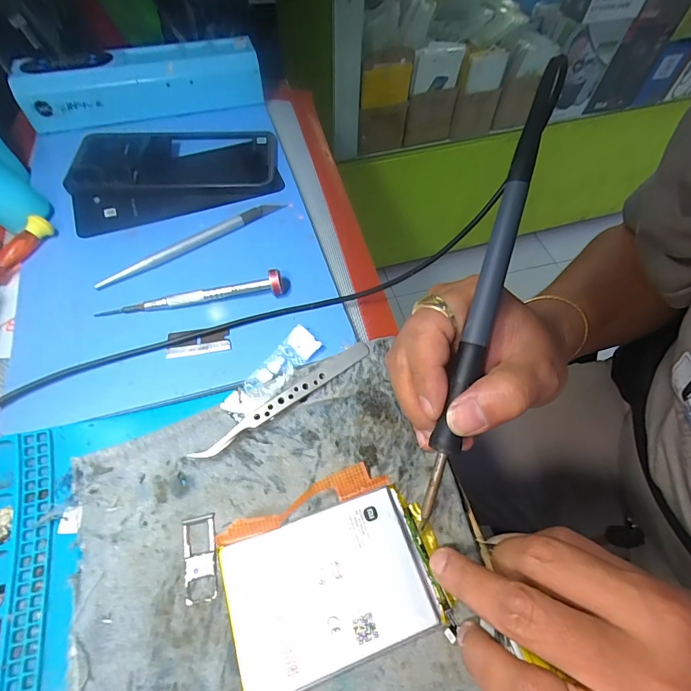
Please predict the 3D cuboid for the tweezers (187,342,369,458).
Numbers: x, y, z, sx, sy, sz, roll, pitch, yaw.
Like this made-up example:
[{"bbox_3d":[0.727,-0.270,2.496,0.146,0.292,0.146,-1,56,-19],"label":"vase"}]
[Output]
[{"bbox_3d":[-0.034,0.031,0.229,0.115,0.009,0.014,-33,67,-22],"label":"tweezers"}]

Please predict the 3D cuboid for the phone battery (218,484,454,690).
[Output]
[{"bbox_3d":[-0.004,0.112,0.186,0.100,0.007,0.065,-15,61,-13],"label":"phone battery"}]

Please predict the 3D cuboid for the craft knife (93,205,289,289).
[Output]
[{"bbox_3d":[-0.111,-0.078,0.291,0.146,0.008,0.010,-32,66,-21],"label":"craft knife"}]

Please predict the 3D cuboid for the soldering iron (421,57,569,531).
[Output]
[{"bbox_3d":[0.070,-0.027,0.193,0.014,0.012,0.235,16,91,5],"label":"soldering iron"}]

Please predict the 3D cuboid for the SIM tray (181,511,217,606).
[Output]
[{"bbox_3d":[-0.072,0.104,0.192,0.015,0.004,0.038,-9,60,-10],"label":"SIM tray"}]

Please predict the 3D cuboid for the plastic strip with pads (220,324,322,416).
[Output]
[{"bbox_3d":[-0.044,0.016,0.236,0.020,0.011,0.065,37,63,17],"label":"plastic strip with pads"}]

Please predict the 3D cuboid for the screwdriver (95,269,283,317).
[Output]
[{"bbox_3d":[-0.103,-0.035,0.262,0.121,0.016,0.013,-7,60,-8],"label":"screwdriver"}]

